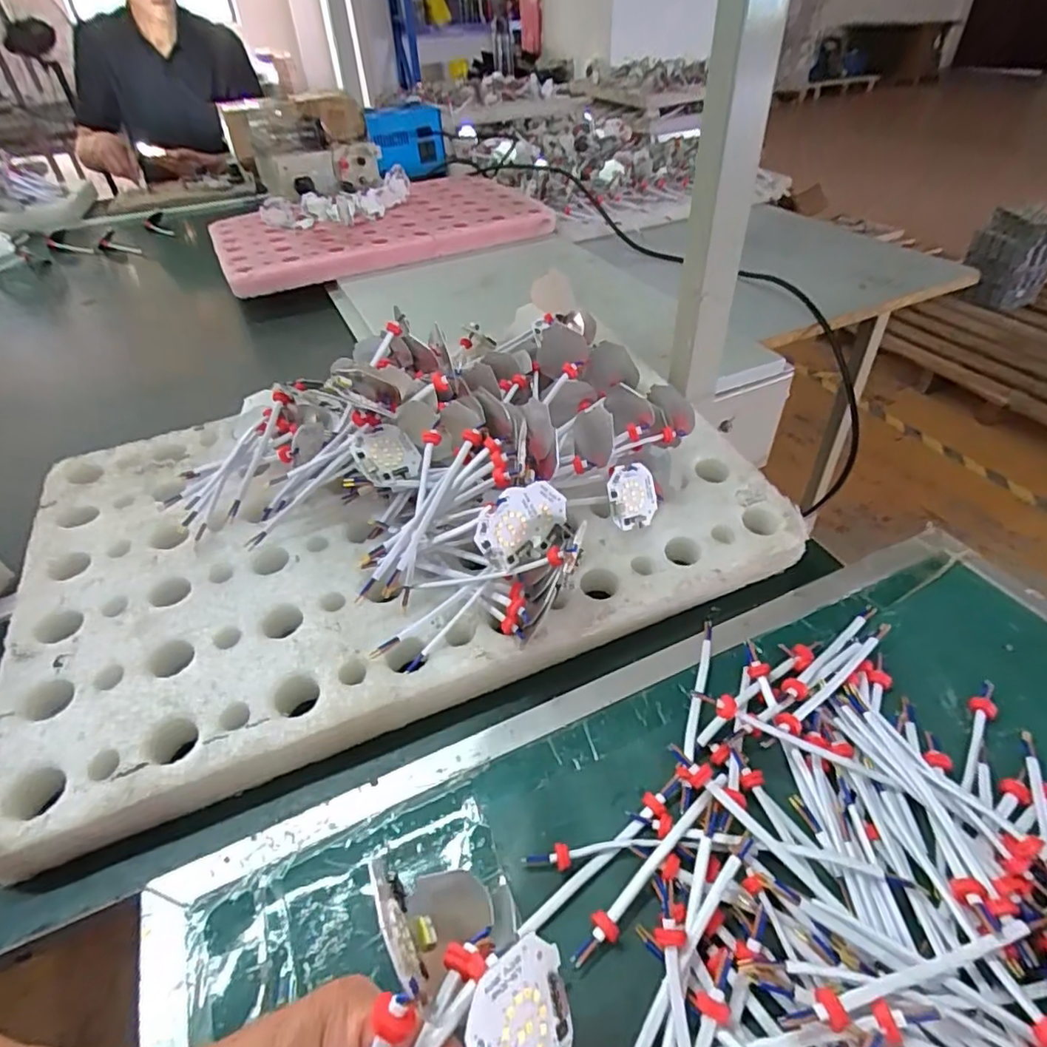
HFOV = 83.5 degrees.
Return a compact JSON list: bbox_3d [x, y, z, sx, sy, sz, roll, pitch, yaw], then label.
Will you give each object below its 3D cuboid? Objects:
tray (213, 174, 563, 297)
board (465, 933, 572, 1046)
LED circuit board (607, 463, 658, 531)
[{"bbox_3d":[-0.259,-0.534,1.053,0.554,0.043,0.360,-22,45,-21],"label":"tray"},{"bbox_3d":[0.000,0.162,0.185,0.004,0.045,0.048,-19,73,35],"label":"board"},{"bbox_3d":[0.084,-0.020,0.438,0.048,0.046,0.007,-8,1,-33],"label":"LED circuit board"}]

